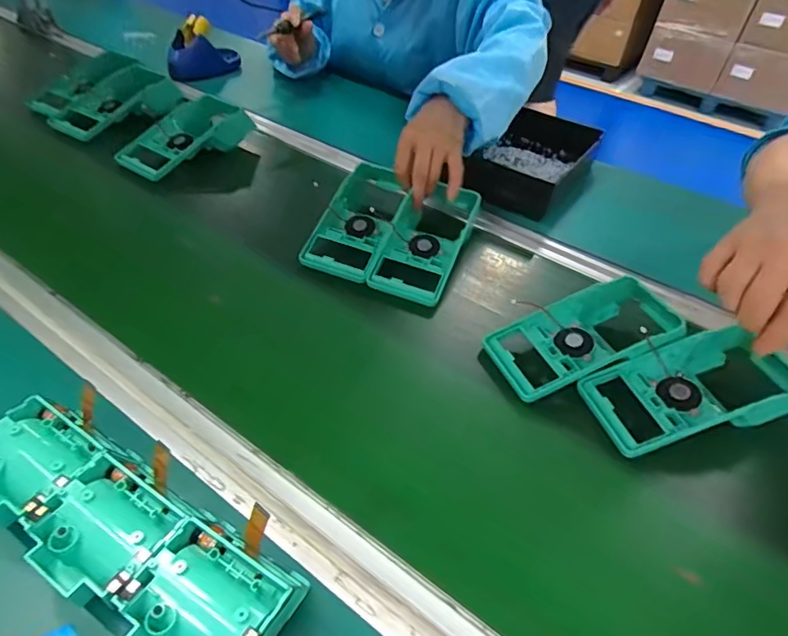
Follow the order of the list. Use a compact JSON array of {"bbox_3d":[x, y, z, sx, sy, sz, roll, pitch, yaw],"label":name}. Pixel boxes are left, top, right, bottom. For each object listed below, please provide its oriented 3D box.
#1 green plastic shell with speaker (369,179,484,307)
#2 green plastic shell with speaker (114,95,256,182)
[{"bbox_3d":[0.036,-0.087,0.573,0.084,0.025,0.162,18,60,13],"label":"green plastic shell with speaker"},{"bbox_3d":[-0.293,-0.255,0.711,0.084,0.050,0.185,27,45,21],"label":"green plastic shell with speaker"}]

